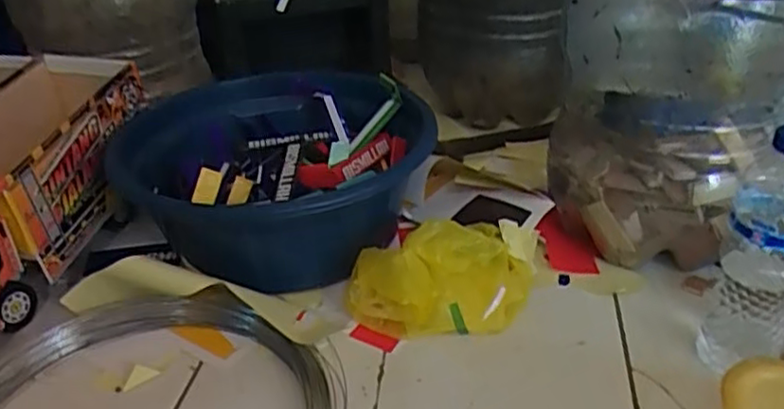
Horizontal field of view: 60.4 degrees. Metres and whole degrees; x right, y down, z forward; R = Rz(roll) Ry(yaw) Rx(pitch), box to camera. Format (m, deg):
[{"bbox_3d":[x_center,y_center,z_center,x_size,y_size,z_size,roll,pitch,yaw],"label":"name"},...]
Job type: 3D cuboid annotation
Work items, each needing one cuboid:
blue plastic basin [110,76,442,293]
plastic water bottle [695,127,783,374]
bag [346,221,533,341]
[{"bbox_3d":[-0.127,-0.030,0.797,0.323,0.154,0.375,-30,40,-35],"label":"blue plastic basin"},{"bbox_3d":[0.306,0.044,0.555,0.060,0.228,0.065,14,36,27],"label":"plastic water bottle"},{"bbox_3d":[0.050,0.070,0.661,0.183,0.099,0.085,-10,33,-11],"label":"bag"}]

